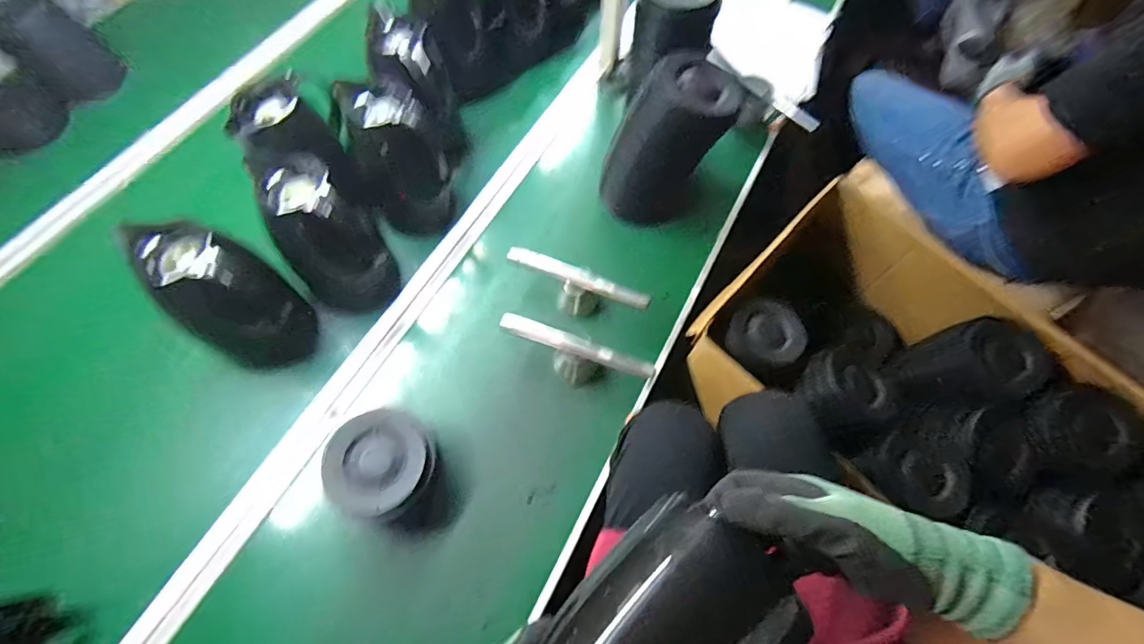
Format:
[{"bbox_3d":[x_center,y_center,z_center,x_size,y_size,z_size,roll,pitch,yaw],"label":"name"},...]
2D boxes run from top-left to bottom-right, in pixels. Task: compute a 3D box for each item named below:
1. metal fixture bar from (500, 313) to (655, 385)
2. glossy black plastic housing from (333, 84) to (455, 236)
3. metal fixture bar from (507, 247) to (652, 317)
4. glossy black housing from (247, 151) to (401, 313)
[{"bbox_3d":[0.003,0.044,0.634,0.200,0.067,0.040,21,65,9],"label":"metal fixture bar"},{"bbox_3d":[-0.238,-0.224,0.682,0.115,0.187,0.111,-23,66,-12],"label":"glossy black plastic housing"},{"bbox_3d":[0.004,-0.042,0.677,0.200,0.068,0.042,24,66,10],"label":"metal fixture bar"},{"bbox_3d":[-0.310,-0.108,0.623,0.118,0.187,0.124,-28,67,-14],"label":"glossy black housing"}]

